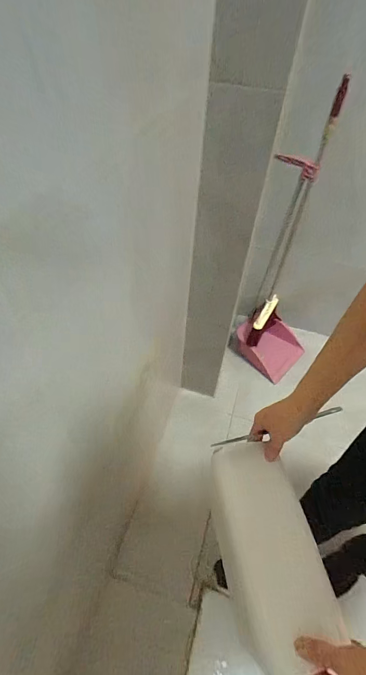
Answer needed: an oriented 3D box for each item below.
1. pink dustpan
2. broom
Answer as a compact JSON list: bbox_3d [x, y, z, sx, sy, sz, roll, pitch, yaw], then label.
[{"bbox_3d":[0.381,-0.192,1.161,0.281,0.767,0.255,36,55,25],"label":"pink dustpan"},{"bbox_3d":[0.360,-0.320,1.086,0.055,0.847,0.206,23,50,16],"label":"broom"}]

